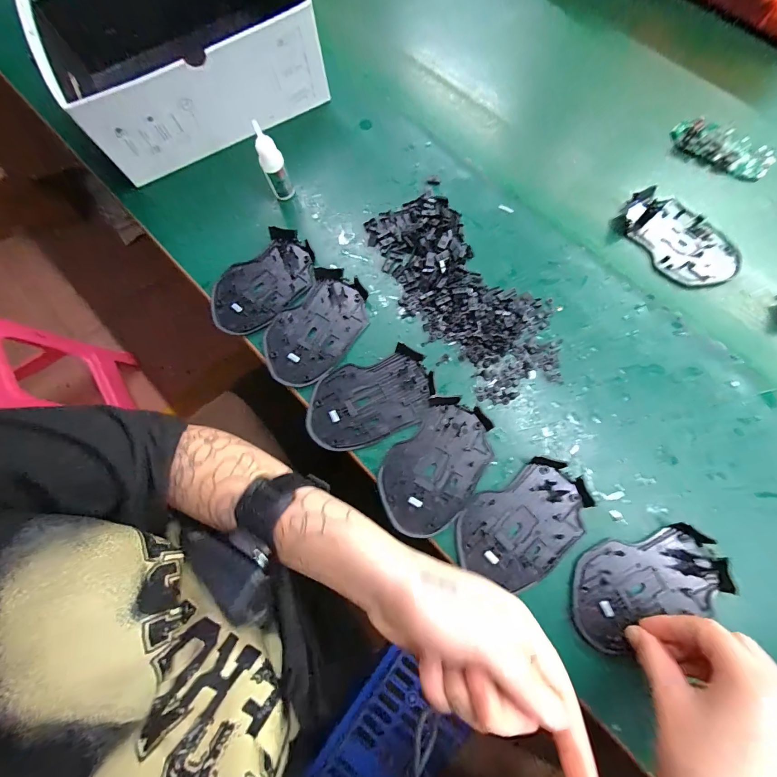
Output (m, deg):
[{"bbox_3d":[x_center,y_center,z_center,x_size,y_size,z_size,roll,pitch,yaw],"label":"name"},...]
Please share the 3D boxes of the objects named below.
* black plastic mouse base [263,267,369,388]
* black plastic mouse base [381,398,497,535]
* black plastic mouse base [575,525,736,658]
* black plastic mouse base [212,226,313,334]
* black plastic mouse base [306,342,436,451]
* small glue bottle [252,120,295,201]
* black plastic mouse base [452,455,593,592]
[{"bbox_3d":[-0.068,-0.057,0.334,0.072,0.011,0.113,39,79,12],"label":"black plastic mouse base"},{"bbox_3d":[0.040,0.064,0.299,0.071,0.009,0.112,39,79,12],"label":"black plastic mouse base"},{"bbox_3d":[0.193,0.147,0.270,0.115,0.010,0.064,-22,74,-1],"label":"black plastic mouse base"},{"bbox_3d":[-0.122,-0.102,0.350,0.113,0.011,0.072,-43,77,-9],"label":"black plastic mouse base"},{"bbox_3d":[-0.017,0.010,0.318,0.113,0.009,0.070,-23,75,-4],"label":"black plastic mouse base"},{"bbox_3d":[-0.111,-0.214,0.347,0.021,0.076,0.020,-1,74,2],"label":"small glue bottle"},{"bbox_3d":[0.109,0.108,0.283,0.109,0.009,0.072,-31,75,-7],"label":"black plastic mouse base"}]

